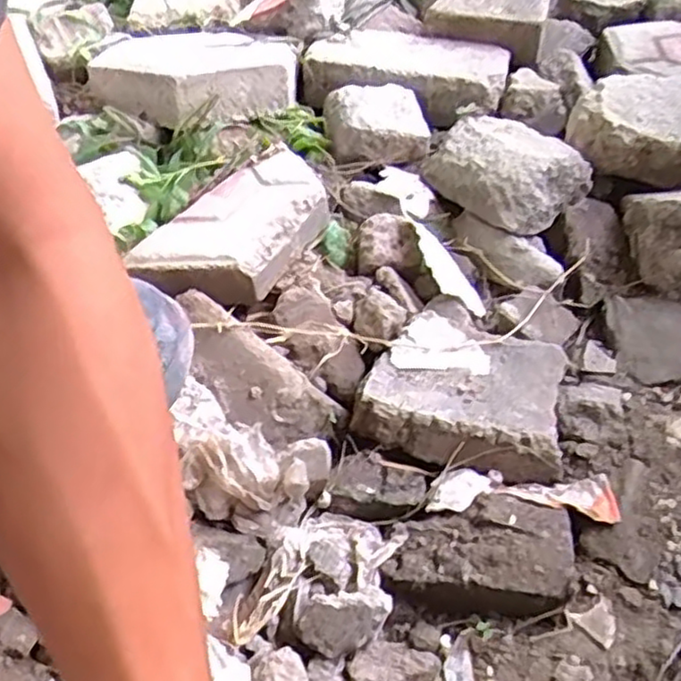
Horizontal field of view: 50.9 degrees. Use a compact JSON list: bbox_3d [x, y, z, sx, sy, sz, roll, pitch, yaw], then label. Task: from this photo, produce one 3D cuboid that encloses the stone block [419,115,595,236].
[{"bbox_3d":[0.154,-0.164,0.675,0.109,0.052,0.129,-31,60,-26],"label":"stone block"}]

